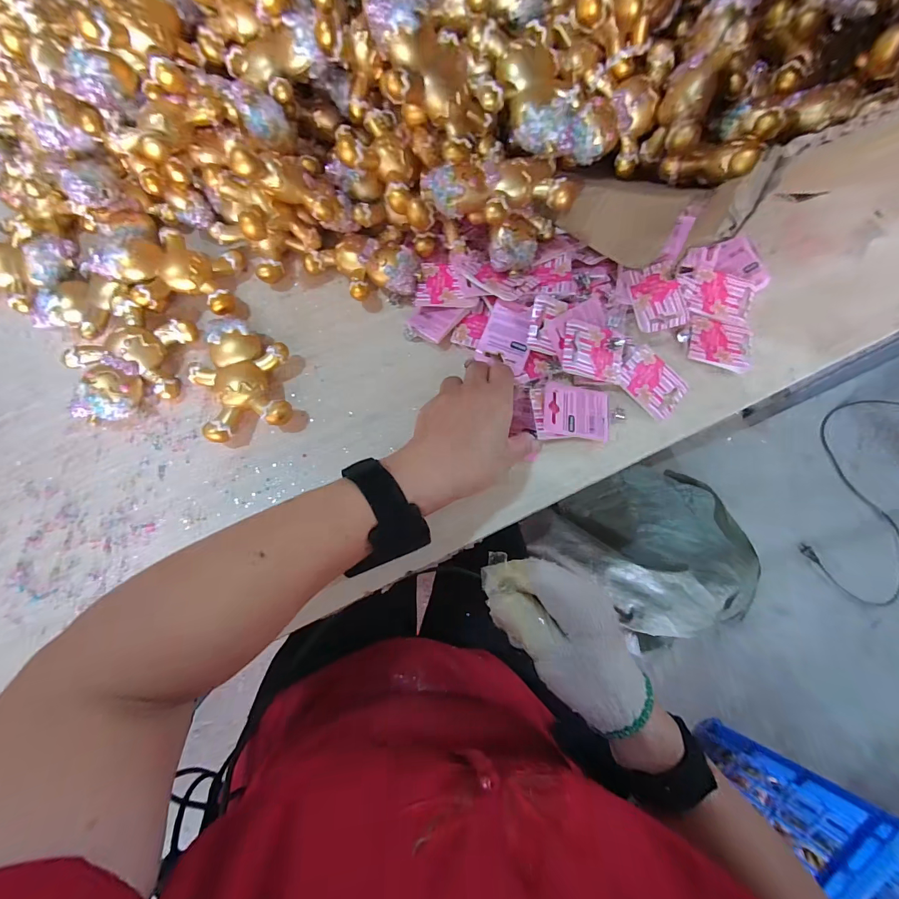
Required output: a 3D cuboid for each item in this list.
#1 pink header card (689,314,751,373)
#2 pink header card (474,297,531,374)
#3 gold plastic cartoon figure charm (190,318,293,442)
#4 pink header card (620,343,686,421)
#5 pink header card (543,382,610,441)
[{"bbox_3d":[0.259,-0.100,0.383,0.058,0.008,0.046,12,72,3],"label":"pink header card"},{"bbox_3d":[0.053,-0.103,0.361,0.046,0.005,0.053,26,102,19],"label":"pink header card"},{"bbox_3d":[-0.181,-0.062,0.353,0.080,0.033,0.100,-17,73,-6],"label":"gold plastic cartoon figure charm"},{"bbox_3d":[0.185,-0.061,0.367,0.061,0.004,0.047,39,82,-5],"label":"pink header card"},{"bbox_3d":[0.114,-0.033,0.357,0.062,0.005,0.046,7,75,-11],"label":"pink header card"}]

